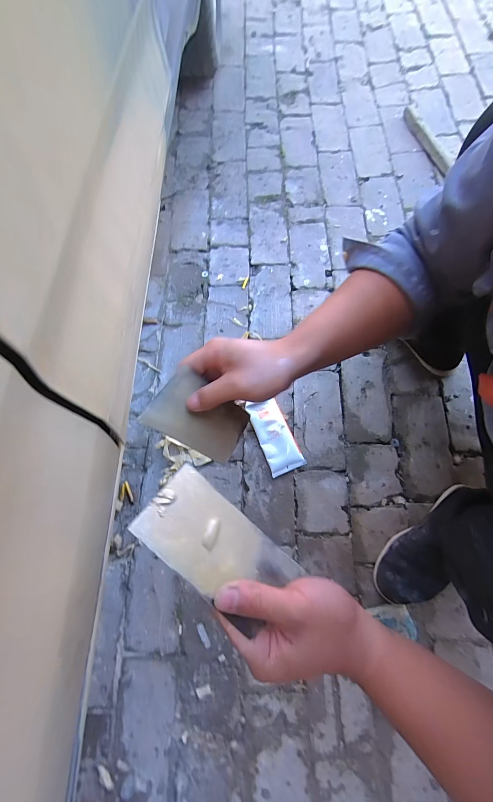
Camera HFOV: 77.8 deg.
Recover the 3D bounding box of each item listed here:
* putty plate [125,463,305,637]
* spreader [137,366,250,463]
[{"bbox_3d":[-0.020,0.120,0.252,0.135,0.004,0.073,43,42,-3],"label":"putty plate"},{"bbox_3d":[-0.048,0.019,0.346,0.005,0.131,0.070,14,72,45],"label":"spreader"}]

